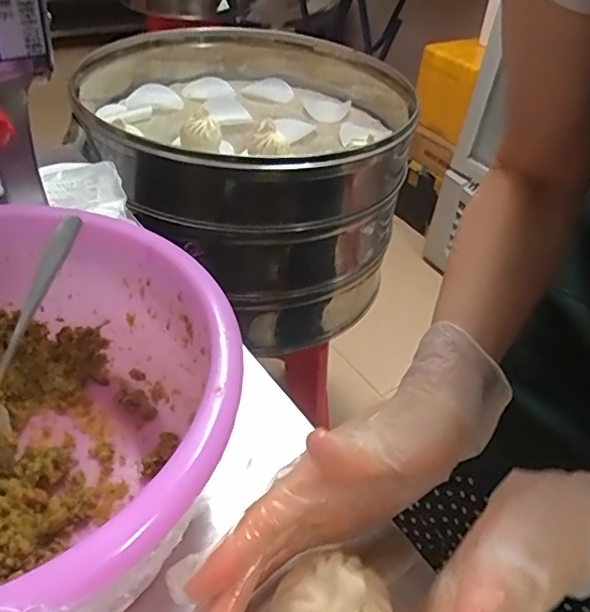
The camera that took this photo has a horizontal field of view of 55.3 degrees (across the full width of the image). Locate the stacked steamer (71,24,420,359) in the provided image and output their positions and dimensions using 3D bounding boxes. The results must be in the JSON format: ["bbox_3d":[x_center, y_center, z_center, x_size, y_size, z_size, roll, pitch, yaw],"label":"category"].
[{"bbox_3d":[-0.069,-0.227,0.942,0.481,0.330,0.494,-11,44,-19],"label":"stacked steamer"}]

